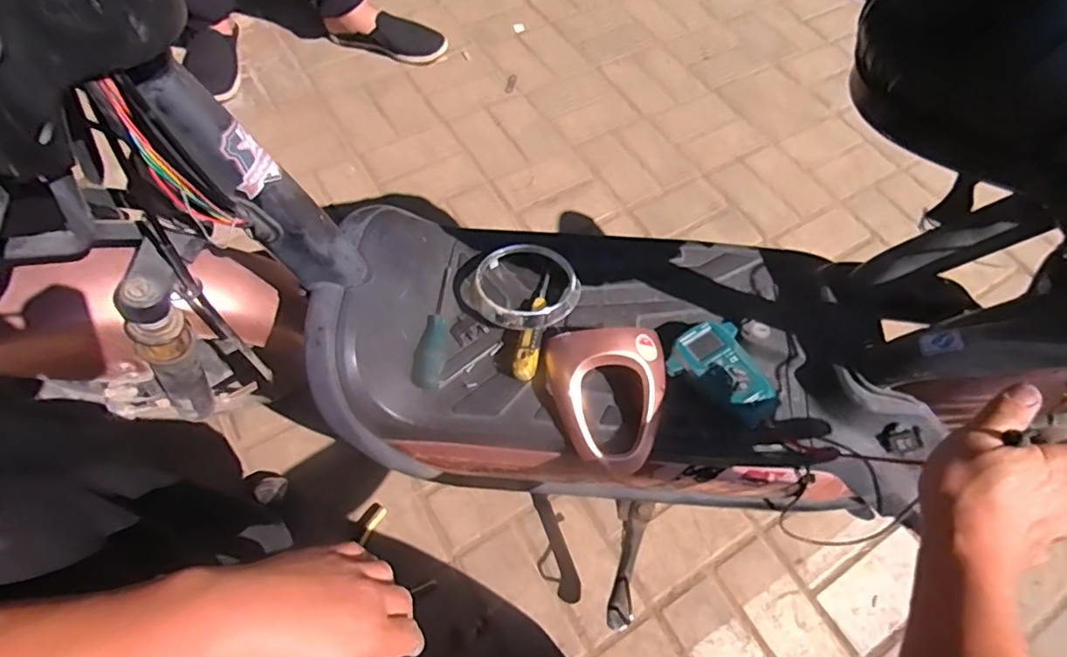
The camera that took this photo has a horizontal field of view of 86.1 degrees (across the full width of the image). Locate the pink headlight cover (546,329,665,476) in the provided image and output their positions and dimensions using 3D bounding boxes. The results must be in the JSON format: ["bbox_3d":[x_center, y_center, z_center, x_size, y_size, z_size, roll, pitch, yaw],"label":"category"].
[{"bbox_3d":[0.071,0.064,0.547,0.111,0.060,0.124,-1,61,-4],"label":"pink headlight cover"}]

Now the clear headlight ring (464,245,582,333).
[{"bbox_3d":[-0.010,-0.044,0.610,0.105,0.041,0.110,2,61,-3],"label":"clear headlight ring"}]

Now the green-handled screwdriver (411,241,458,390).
[{"bbox_3d":[-0.104,-0.021,0.605,0.028,0.023,0.179,3,61,-2],"label":"green-handled screwdriver"}]

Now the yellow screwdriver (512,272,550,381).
[{"bbox_3d":[0.000,-0.006,0.594,0.023,0.025,0.130,9,61,2],"label":"yellow screwdriver"}]

